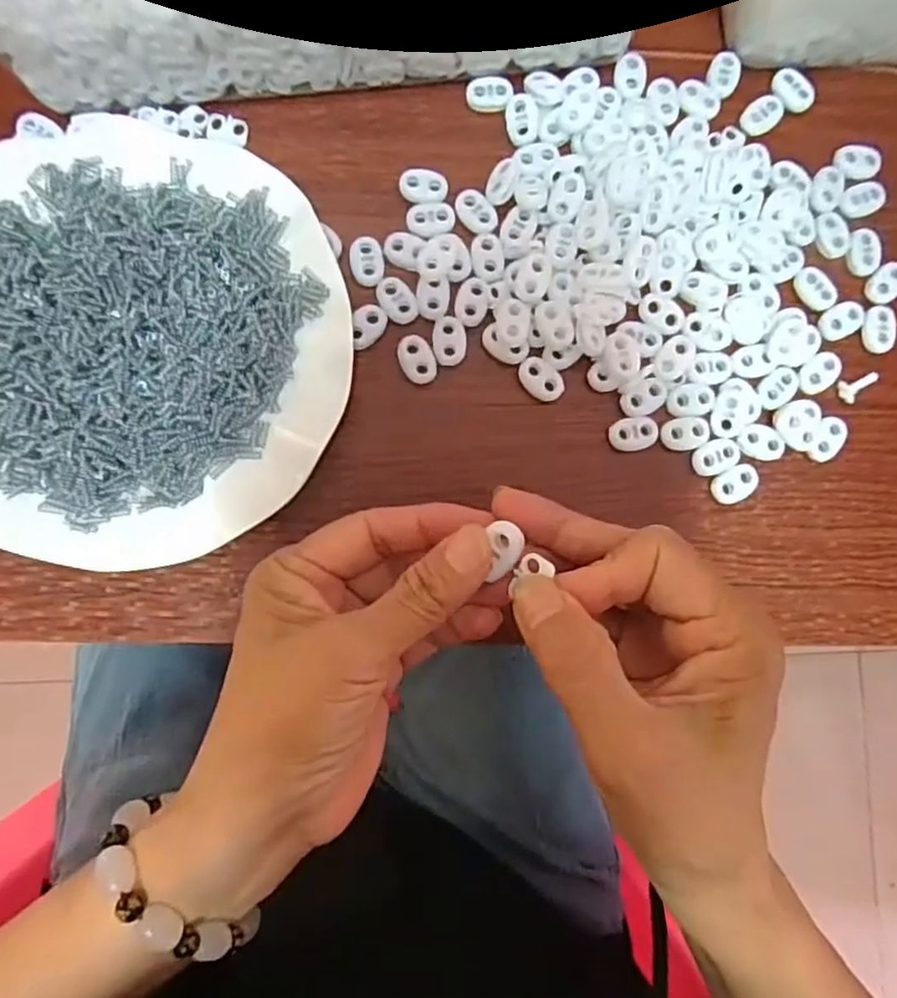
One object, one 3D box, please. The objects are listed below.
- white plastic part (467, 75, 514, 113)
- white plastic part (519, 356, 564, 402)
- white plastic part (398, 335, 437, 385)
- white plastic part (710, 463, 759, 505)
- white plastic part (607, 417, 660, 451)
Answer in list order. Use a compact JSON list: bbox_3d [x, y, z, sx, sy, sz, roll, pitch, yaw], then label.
[{"bbox_3d":[0.020,-0.194,0.310,0.021,0.005,0.015,4,87,-4],"label":"white plastic part"},{"bbox_3d":[0.043,-0.056,0.300,0.023,0.004,0.015,43,85,-1],"label":"white plastic part"},{"bbox_3d":[-0.014,-0.064,0.298,0.015,0.004,0.023,-20,88,-5],"label":"white plastic part"},{"bbox_3d":[0.135,-0.008,0.302,0.023,0.004,0.015,-33,89,-5],"label":"white plastic part"},{"bbox_3d":[0.087,-0.030,0.301,0.022,0.004,0.015,-4,87,-4],"label":"white plastic part"}]

